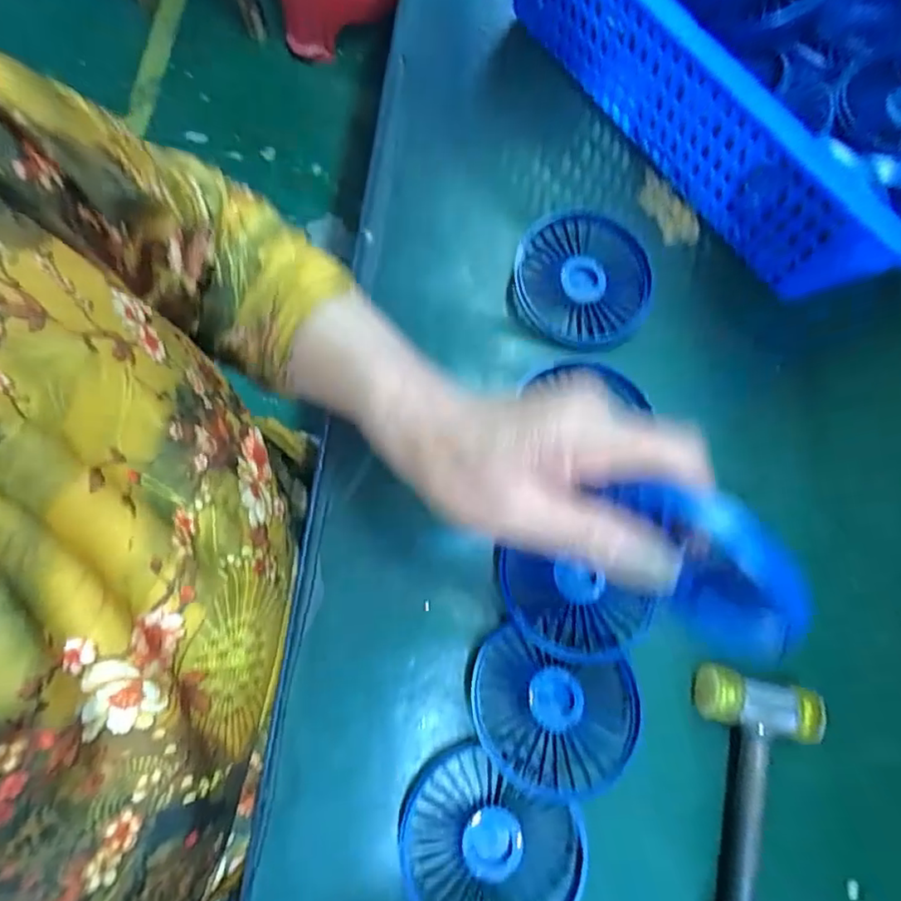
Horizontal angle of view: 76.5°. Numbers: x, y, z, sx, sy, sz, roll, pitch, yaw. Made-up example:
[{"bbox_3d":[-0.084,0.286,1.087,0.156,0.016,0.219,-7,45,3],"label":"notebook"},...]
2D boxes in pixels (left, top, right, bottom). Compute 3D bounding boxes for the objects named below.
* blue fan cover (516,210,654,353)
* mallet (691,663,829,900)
[{"bbox_3d":[0.085,-0.111,0.371,0.086,0.021,0.086,21,74,0],"label":"blue fan cover"},{"bbox_3d":[0.142,0.234,0.274,0.058,0.025,0.237,11,74,-2],"label":"mallet"}]

